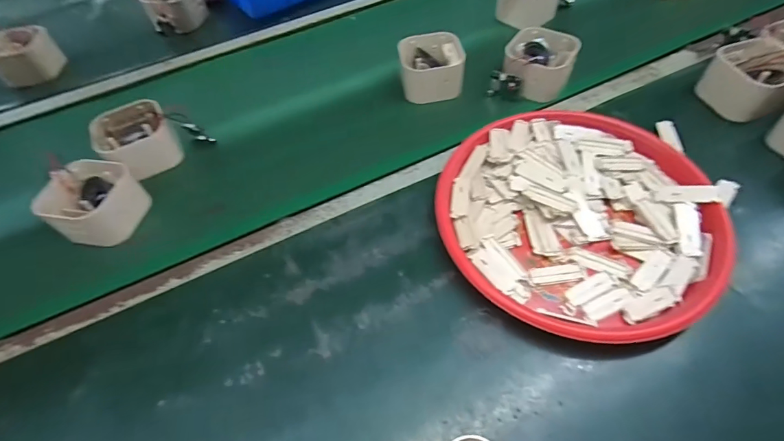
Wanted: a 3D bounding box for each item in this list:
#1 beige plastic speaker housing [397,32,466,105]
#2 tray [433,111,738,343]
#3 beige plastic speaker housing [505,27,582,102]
[{"bbox_3d":[0.062,-0.223,0.615,0.098,0.069,0.096,-9,56,-3],"label":"beige plastic speaker housing"},{"bbox_3d":[0.195,-0.009,0.457,0.278,0.037,0.280,-1,56,2],"label":"tray"},{"bbox_3d":[0.210,-0.227,0.600,0.097,0.058,0.088,28,62,20],"label":"beige plastic speaker housing"}]

